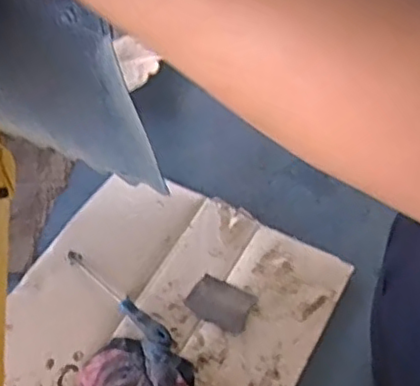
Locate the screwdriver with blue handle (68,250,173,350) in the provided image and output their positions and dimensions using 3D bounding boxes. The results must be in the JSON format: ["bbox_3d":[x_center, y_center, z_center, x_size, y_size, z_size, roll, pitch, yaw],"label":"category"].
[{"bbox_3d":[-0.138,0.161,0.955,0.219,0.021,0.030,40,63,23],"label":"screwdriver with blue handle"}]

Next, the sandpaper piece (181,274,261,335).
[{"bbox_3d":[0.017,0.167,0.959,0.097,0.011,0.070,29,60,17],"label":"sandpaper piece"}]

